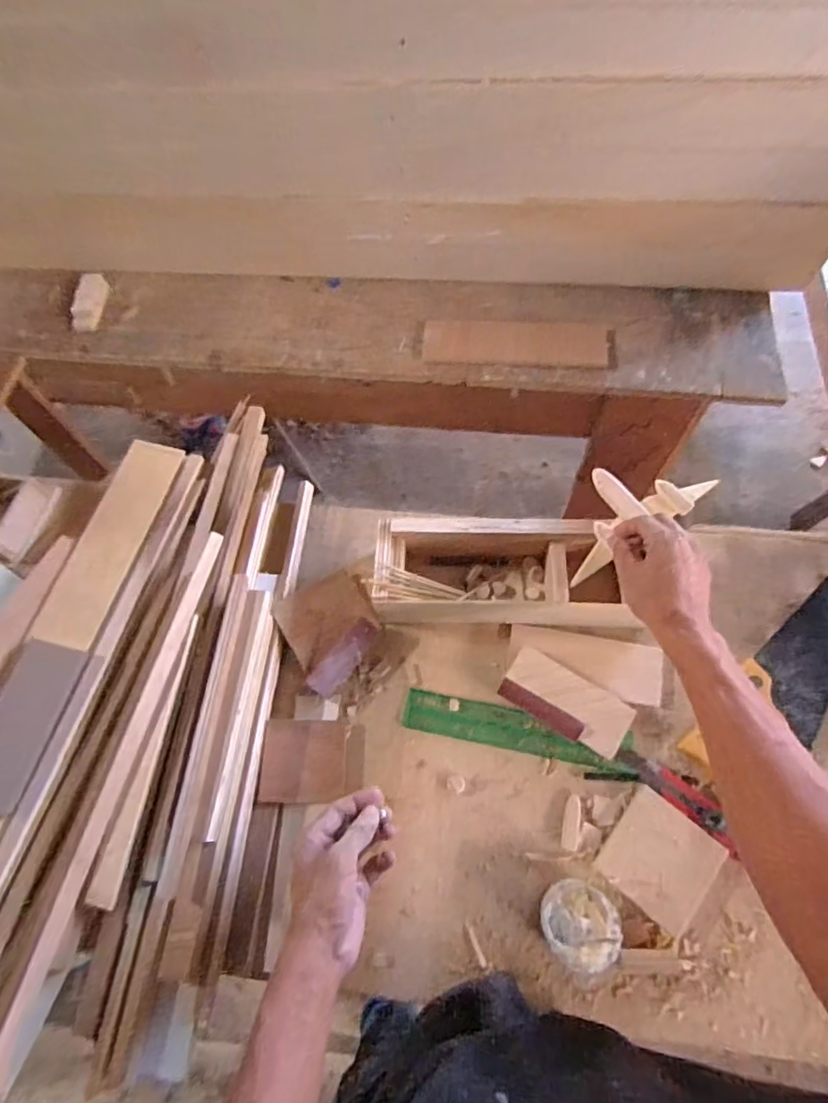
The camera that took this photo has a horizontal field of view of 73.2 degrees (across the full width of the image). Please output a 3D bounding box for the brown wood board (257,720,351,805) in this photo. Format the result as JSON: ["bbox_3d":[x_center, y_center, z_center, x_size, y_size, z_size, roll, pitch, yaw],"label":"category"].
[{"bbox_3d":[-0.117,0.224,0.597,0.087,0.007,0.081,0,65,4],"label":"brown wood board"}]

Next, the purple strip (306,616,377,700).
[{"bbox_3d":[-0.078,0.120,0.628,0.027,0.030,0.094,37,73,18],"label":"purple strip"}]

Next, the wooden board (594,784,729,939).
[{"bbox_3d":[0.243,0.304,0.549,0.095,0.014,0.094,36,72,18],"label":"wooden board"}]

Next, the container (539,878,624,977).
[{"bbox_3d":[0.156,0.348,0.520,0.066,0.039,0.066,-1,65,3],"label":"container"}]

